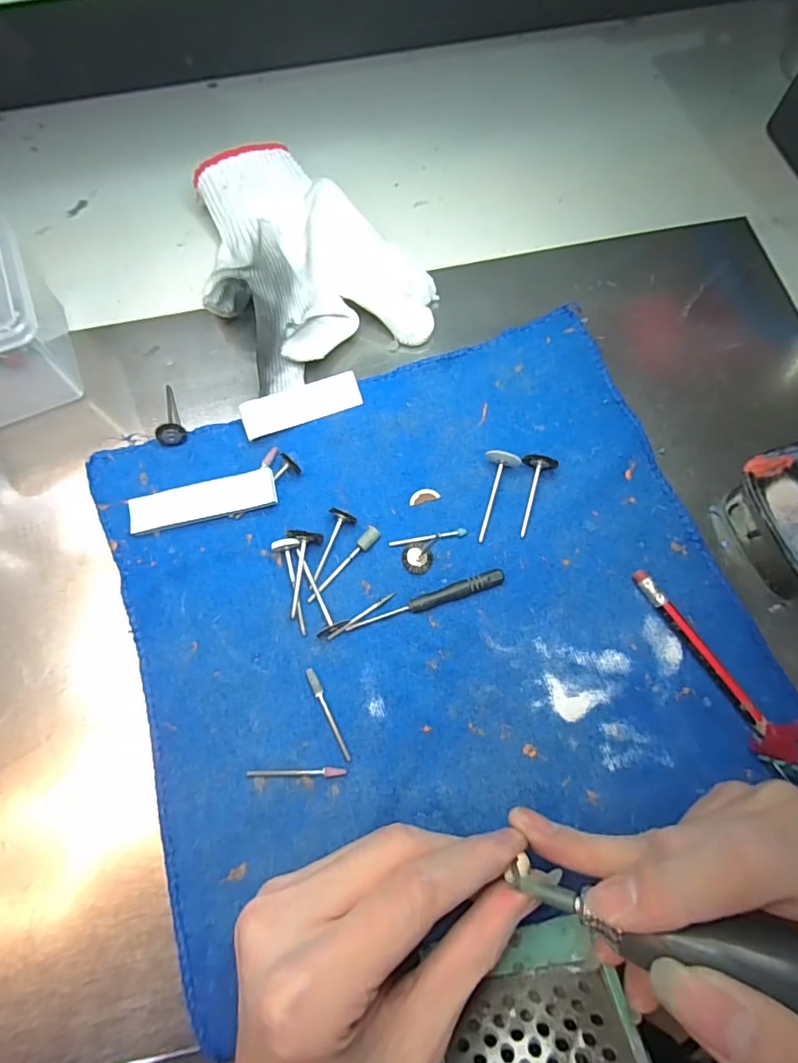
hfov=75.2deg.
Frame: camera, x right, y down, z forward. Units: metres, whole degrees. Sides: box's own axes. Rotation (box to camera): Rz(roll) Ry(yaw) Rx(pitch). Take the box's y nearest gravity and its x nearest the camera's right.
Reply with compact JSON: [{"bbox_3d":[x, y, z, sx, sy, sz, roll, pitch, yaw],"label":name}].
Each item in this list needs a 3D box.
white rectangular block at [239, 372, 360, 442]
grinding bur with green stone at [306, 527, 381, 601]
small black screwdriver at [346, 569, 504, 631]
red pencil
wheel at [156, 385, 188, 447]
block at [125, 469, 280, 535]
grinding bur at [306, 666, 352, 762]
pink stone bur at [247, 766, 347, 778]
[{"bbox_3d":[-0.054,-0.071,0.289,0.067,0.006,0.021,-20,90,-8],"label":"white rectangular block"},{"bbox_3d":[-0.027,0.017,0.260,0.007,0.006,0.049,37,76,13],"label":"grinding bur with green stone"},{"bbox_3d":[0.014,0.034,0.253,0.079,0.007,0.007,-18,71,-5],"label":"small black screwdriver"},{"bbox_3d":[0.142,0.055,0.245,0.008,0.008,0.087,-31,73,-9],"label":"red pencil"},{"bbox_3d":[-0.129,-0.066,0.295,0.014,0.013,0.045,-15,52,-4],"label":"wheel"},{"bbox_3d":[-0.103,-0.018,0.273,0.076,0.008,0.024,-11,71,-2],"label":"block"},{"bbox_3d":[-0.033,0.085,0.240,0.004,0.004,0.044,-26,72,-7],"label":"grinding bur"},{"bbox_3d":[-0.046,0.109,0.232,0.045,0.004,0.004,-2,71,1],"label":"pink stone bur"}]

